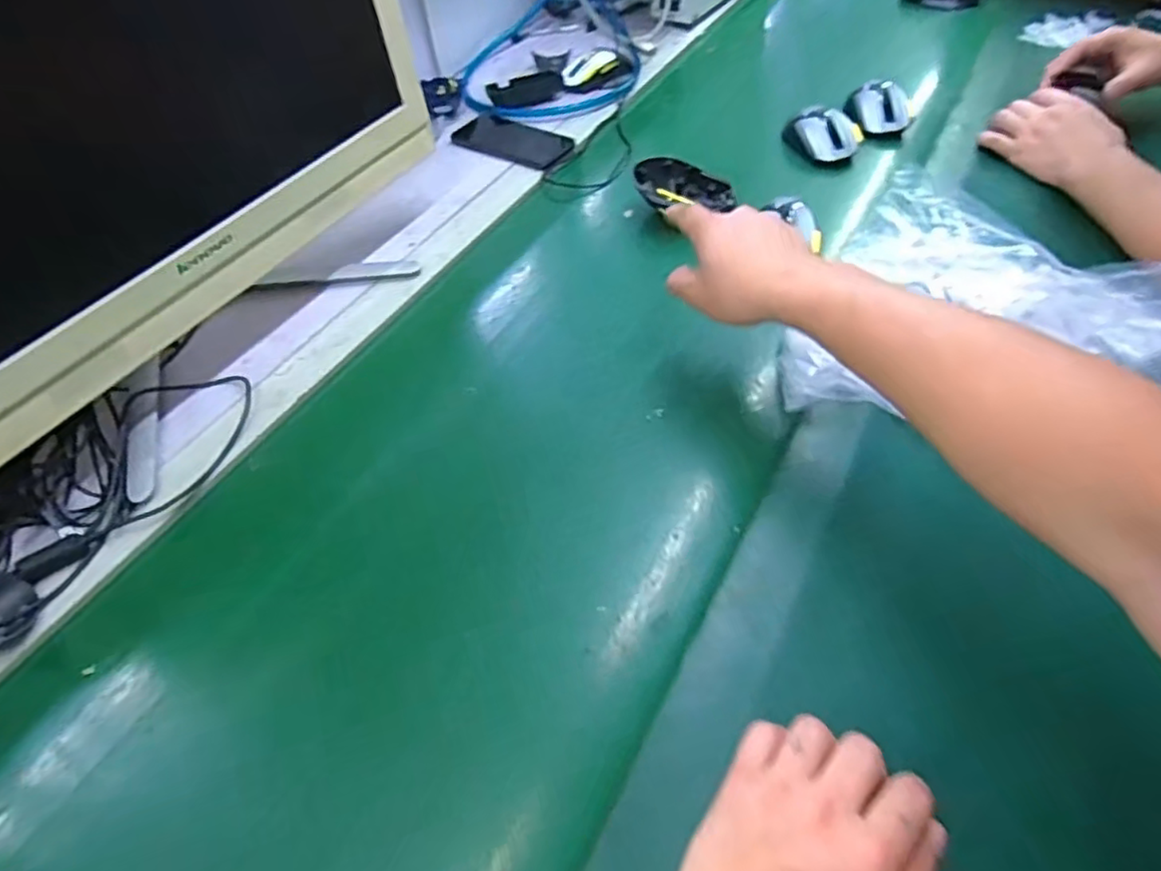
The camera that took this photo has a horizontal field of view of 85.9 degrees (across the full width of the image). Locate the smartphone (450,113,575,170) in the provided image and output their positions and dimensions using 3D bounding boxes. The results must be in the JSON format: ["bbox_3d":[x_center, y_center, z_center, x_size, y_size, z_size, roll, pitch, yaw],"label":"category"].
[{"bbox_3d":[-0.097,-0.393,0.834,0.175,0.015,0.080,28,59,22],"label":"smartphone"}]

